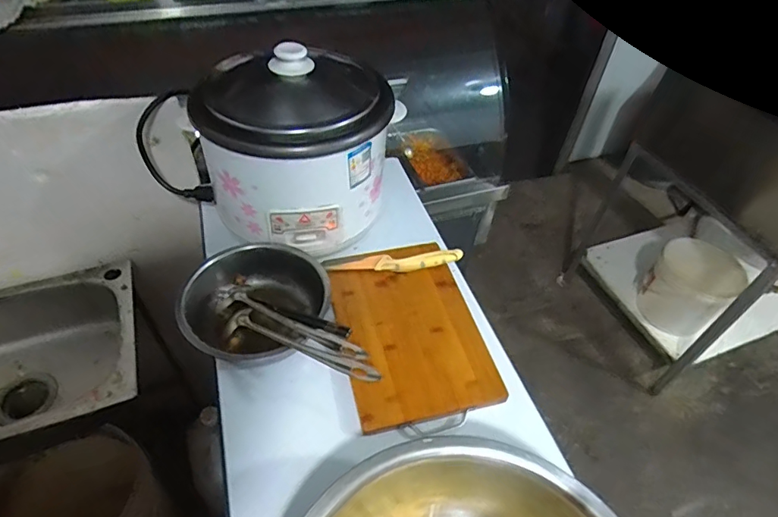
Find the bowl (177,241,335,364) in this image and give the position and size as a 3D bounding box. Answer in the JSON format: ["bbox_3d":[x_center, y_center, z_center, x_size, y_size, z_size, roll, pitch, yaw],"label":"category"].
[{"bbox_3d":[-0.189,0.067,0.712,0.201,0.101,0.179,5,47,-1],"label":"bowl"}]

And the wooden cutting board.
[{"bbox_3d":[0.031,0.100,0.733,0.200,0.024,0.293,-7,48,-12],"label":"wooden cutting board"}]

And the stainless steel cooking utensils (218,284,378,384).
[{"bbox_3d":[-0.132,0.095,0.653,0.282,0.065,0.072,20,49,13],"label":"stainless steel cooking utensils"}]

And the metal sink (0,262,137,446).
[{"bbox_3d":[-0.662,0.215,0.868,0.432,0.179,0.327,-14,50,-18],"label":"metal sink"}]

